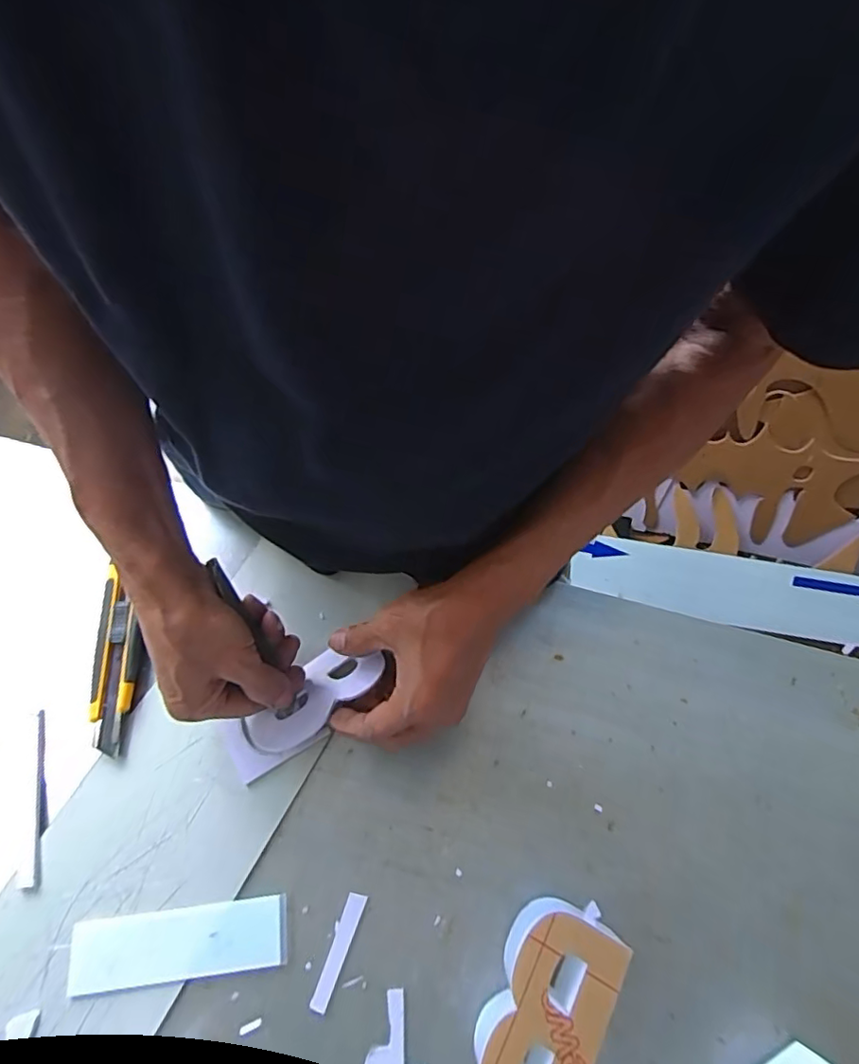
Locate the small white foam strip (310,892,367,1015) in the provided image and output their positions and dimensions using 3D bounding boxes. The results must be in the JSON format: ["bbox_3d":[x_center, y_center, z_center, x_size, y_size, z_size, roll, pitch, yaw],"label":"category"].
[{"bbox_3d":[-0.060,0.274,0.365,0.013,0.004,0.067,20,68,8],"label":"small white foam strip"}]

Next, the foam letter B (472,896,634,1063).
[{"bbox_3d":[0.070,0.289,0.338,0.056,0.044,0.109,26,69,10],"label":"foam letter B"}]

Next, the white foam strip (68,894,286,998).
[{"bbox_3d":[-0.164,0.269,0.364,0.135,0.004,0.040,-6,67,-3],"label":"white foam strip"}]

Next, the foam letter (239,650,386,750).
[{"bbox_3d":[-0.086,0.121,0.414,0.111,0.024,0.050,-36,72,-7],"label":"foam letter"}]

